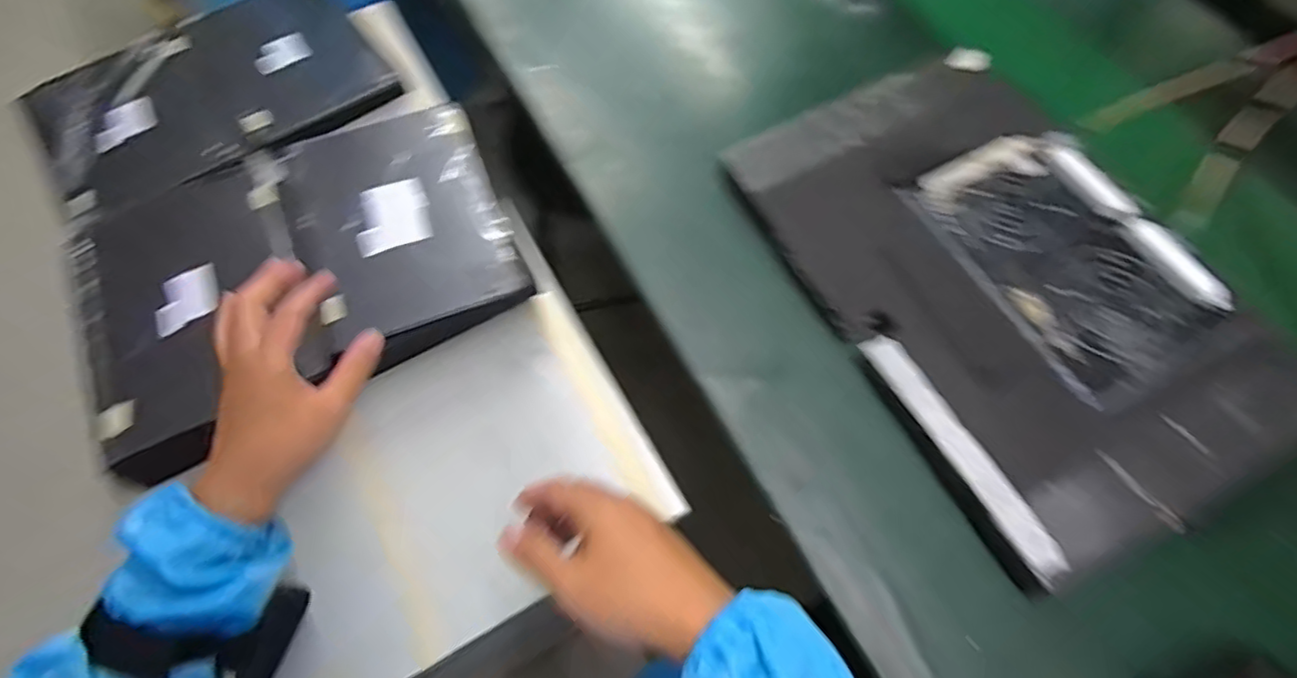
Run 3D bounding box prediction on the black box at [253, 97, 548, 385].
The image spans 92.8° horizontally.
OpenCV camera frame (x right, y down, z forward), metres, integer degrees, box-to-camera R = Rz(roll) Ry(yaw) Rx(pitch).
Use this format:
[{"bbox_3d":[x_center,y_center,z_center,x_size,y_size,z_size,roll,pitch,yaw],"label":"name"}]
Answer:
[{"bbox_3d":[-0.248,-0.110,0.626,0.201,0.064,0.264,-22,66,-10],"label":"black box"}]

